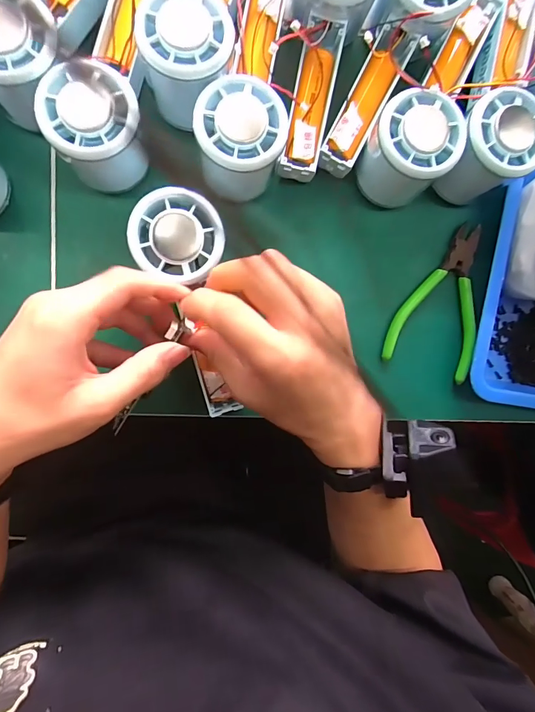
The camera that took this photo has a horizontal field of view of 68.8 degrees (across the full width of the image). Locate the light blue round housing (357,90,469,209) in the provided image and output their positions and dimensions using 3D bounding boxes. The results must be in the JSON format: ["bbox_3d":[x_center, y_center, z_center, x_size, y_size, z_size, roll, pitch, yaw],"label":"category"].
[{"bbox_3d":[0.095,-0.143,0.279,0.057,0.064,0.061,25,91,-7],"label":"light blue round housing"}]

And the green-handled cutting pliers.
[{"bbox_3d":[0.146,-0.046,0.317,0.069,0.018,0.122,20,92,-7],"label":"green-handled cutting pliers"}]

